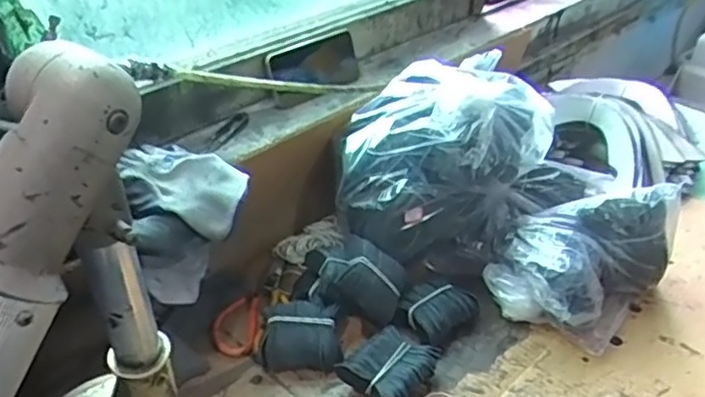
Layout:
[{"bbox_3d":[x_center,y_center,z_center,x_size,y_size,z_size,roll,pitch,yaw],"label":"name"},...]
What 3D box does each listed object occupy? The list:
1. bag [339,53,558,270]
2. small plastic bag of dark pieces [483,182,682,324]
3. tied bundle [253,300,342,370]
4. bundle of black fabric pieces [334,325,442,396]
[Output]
[{"bbox_3d":[0.132,-0.059,0.875,0.215,0.202,0.314,20,40,25],"label":"bag"},{"bbox_3d":[0.279,0.069,0.798,0.203,0.132,0.141,-20,40,-26],"label":"small plastic bag of dark pieces"},{"bbox_3d":[-0.058,0.156,0.743,0.092,0.047,0.074,2,35,3],"label":"tied bundle"},{"bbox_3d":[0.041,0.187,0.712,0.080,0.035,0.085,24,42,29],"label":"bundle of black fabric pieces"}]

